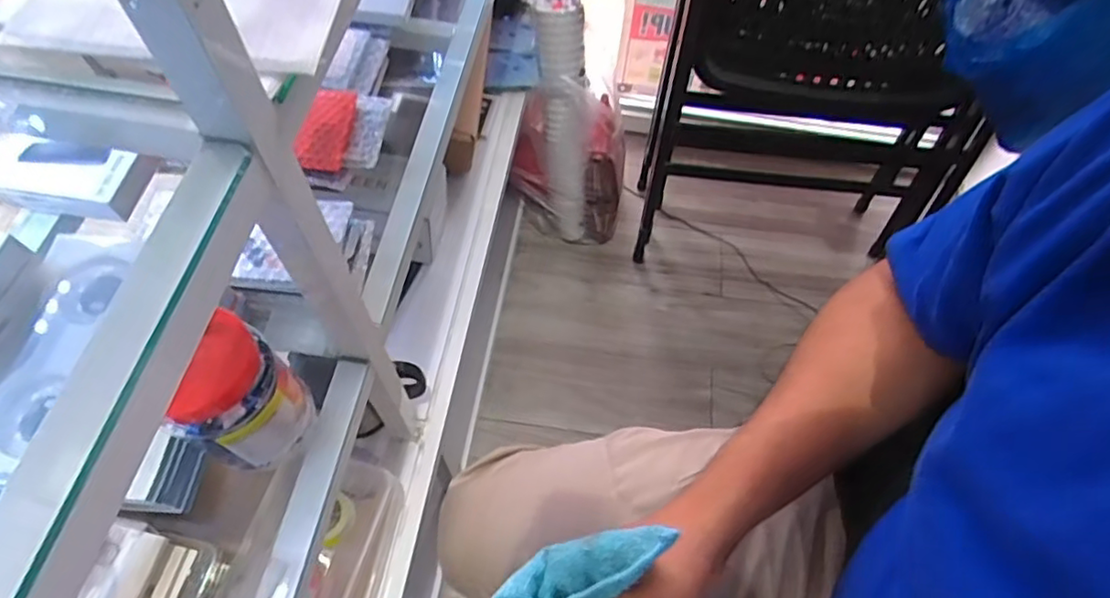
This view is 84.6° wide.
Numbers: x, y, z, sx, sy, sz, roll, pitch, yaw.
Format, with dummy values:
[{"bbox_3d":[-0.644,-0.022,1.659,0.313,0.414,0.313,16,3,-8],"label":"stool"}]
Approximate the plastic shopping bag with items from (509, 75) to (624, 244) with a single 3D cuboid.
[{"bbox_3d":[0.025,-0.234,1.140,0.207,0.347,0.121,-2,61,-3],"label":"plastic shopping bag with items"}]

